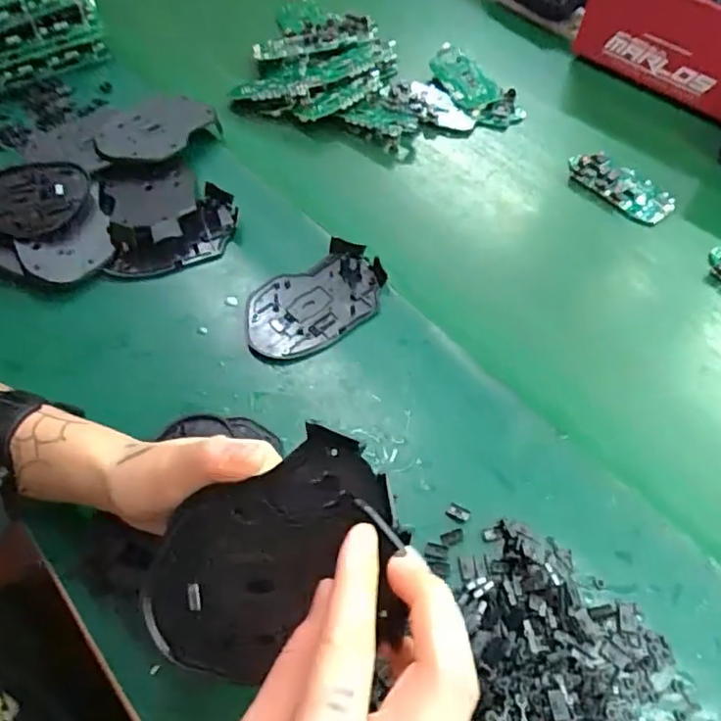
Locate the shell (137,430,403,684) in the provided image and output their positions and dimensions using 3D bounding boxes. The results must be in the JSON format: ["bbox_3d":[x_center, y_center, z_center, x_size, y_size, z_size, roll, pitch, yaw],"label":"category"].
[{"bbox_3d":[-0.041,0.090,0.260,0.118,0.019,0.080,-42,74,5],"label":"shell"}]

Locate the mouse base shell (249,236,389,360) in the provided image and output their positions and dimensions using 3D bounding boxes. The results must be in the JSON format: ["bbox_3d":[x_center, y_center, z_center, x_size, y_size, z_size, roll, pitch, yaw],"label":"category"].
[{"bbox_3d":[-0.035,-0.046,0.462,0.112,0.017,0.070,-31,62,-18],"label":"mouse base shell"}]

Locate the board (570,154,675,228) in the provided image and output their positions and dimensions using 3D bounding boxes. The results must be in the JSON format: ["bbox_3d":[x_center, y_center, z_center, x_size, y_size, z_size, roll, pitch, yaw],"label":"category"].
[{"bbox_3d":[0.232,-0.157,0.542,0.095,0.017,0.040,38,65,22],"label":"board"}]

